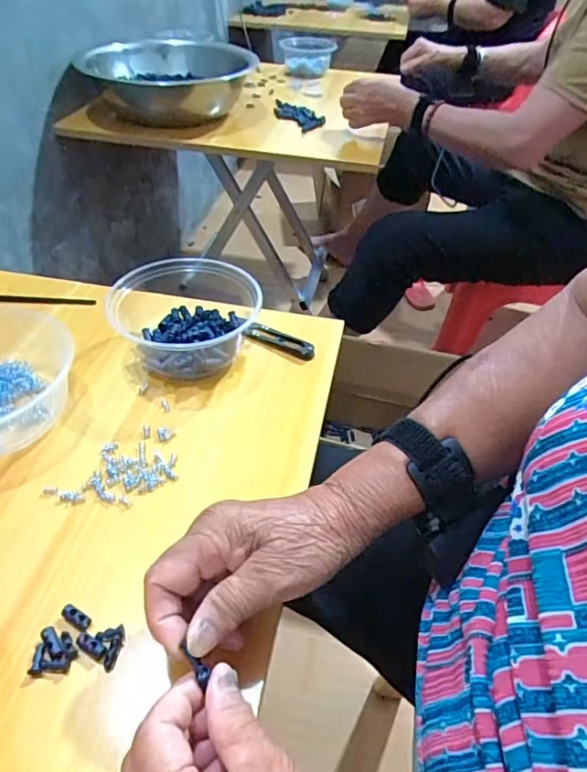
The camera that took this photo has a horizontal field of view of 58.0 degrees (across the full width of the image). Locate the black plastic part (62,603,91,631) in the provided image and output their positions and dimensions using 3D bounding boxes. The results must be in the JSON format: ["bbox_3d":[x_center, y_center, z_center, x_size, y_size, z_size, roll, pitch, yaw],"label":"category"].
[{"bbox_3d":[-0.133,0.141,0.324,0.020,0.004,0.010,19,41,21],"label":"black plastic part"}]

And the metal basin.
[{"bbox_3d":[-0.222,-0.543,0.968,0.293,0.128,0.286,-3,38,-6],"label":"metal basin"}]

